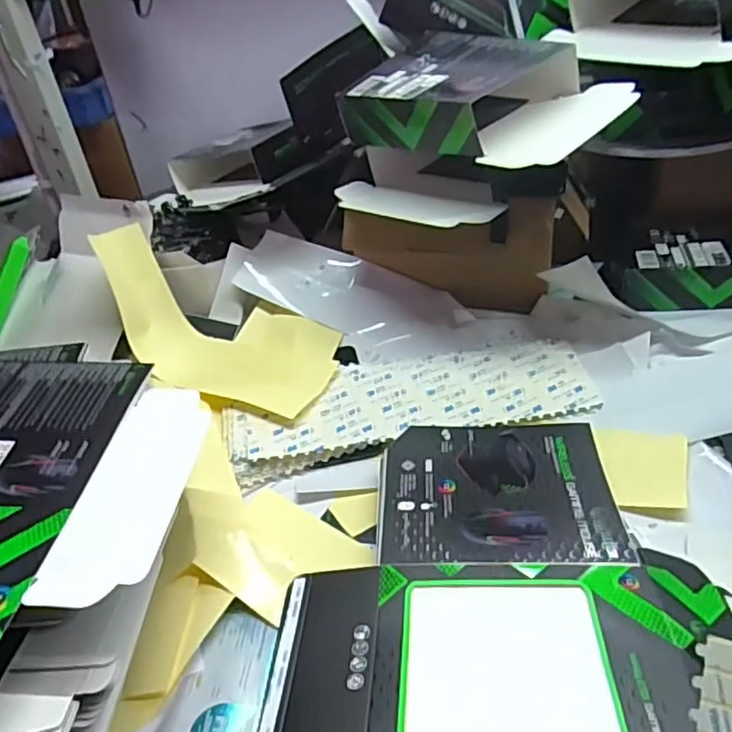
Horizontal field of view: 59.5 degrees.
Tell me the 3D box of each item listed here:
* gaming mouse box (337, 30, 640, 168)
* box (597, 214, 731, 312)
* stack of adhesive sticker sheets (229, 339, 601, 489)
[{"bbox_3d":[0.113,-0.271,0.638,0.256,0.068,0.181,24,47,36],"label":"gaming mouse box"},{"bbox_3d":[0.395,-0.129,0.764,0.183,0.055,0.147,0,37,11],"label":"box"},{"bbox_3d":[0.046,0.034,0.650,0.361,0.023,0.117,-10,37,-3],"label":"stack of adhesive sticker sheets"}]

